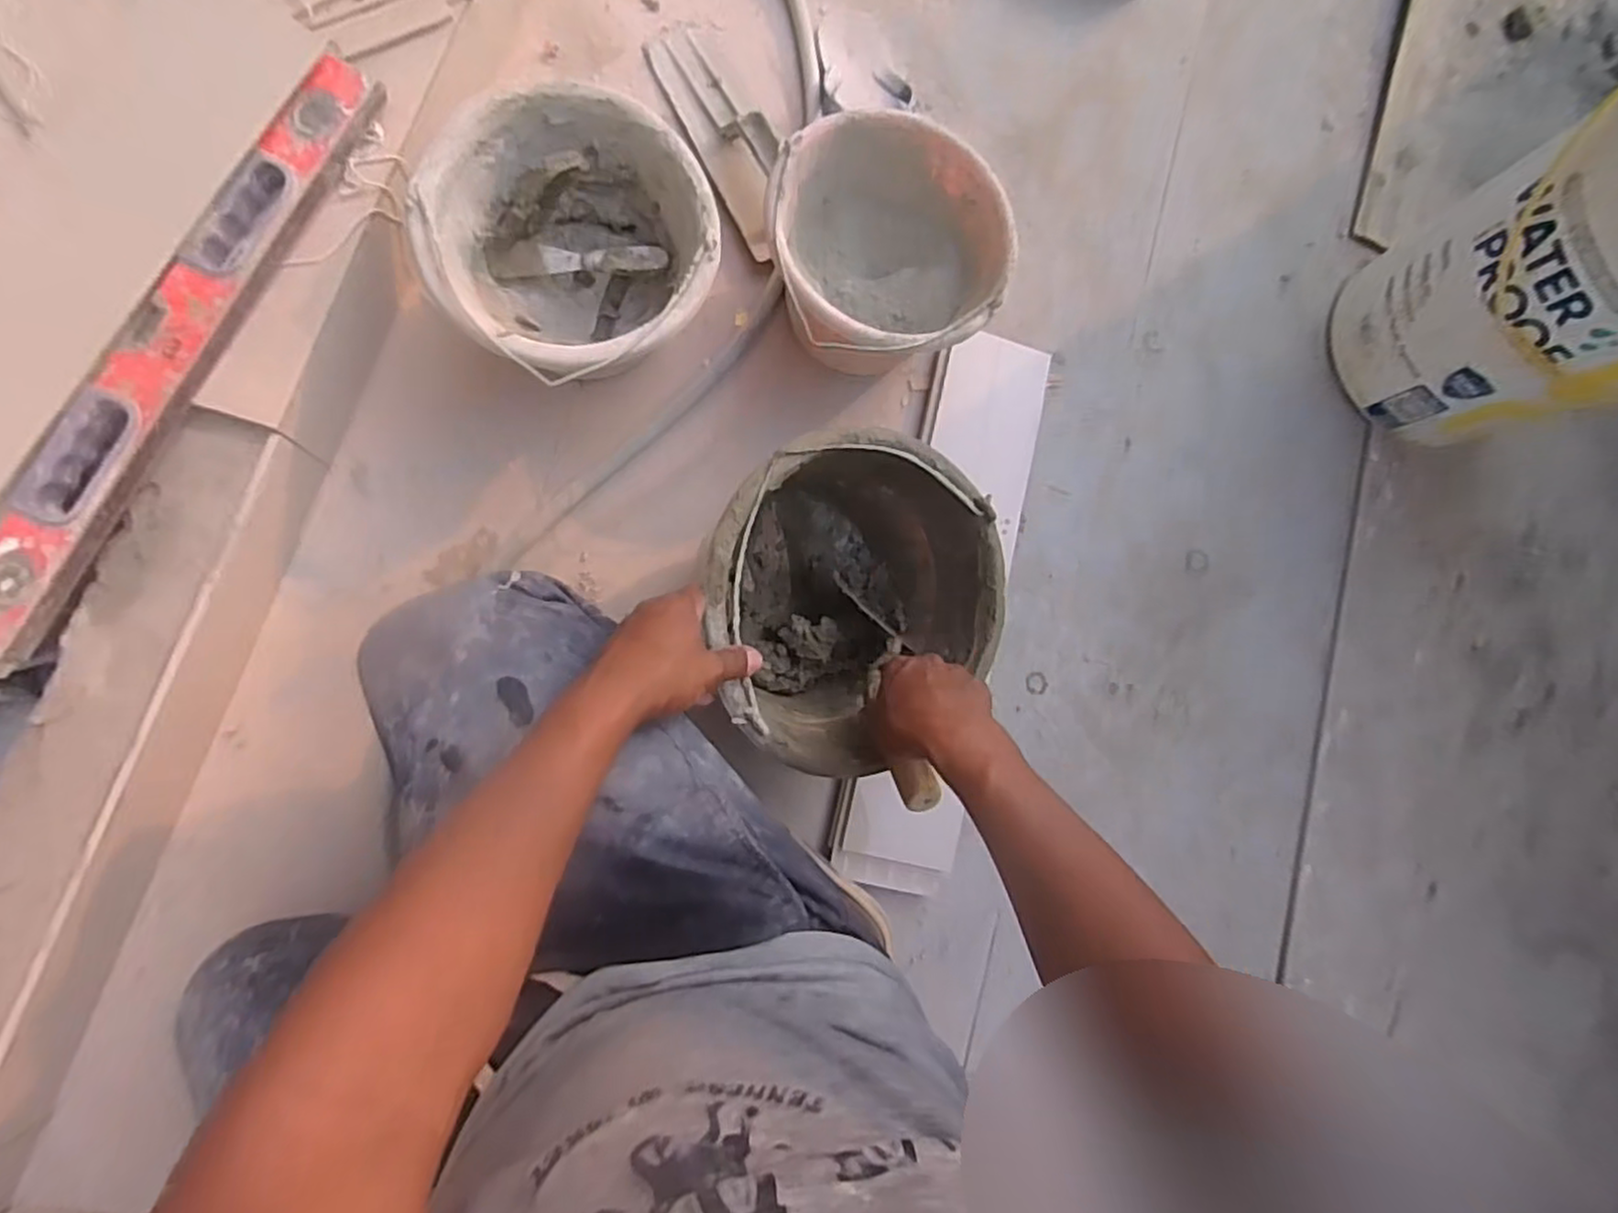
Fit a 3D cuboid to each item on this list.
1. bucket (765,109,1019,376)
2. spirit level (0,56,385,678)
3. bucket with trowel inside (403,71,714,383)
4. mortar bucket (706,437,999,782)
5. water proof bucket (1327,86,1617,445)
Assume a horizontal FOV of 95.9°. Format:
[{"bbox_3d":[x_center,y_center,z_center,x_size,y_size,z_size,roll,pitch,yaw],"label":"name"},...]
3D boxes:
[{"bbox_3d":[0.075,-0.353,0.762,0.231,0.164,0.231,1,83,-9],"label":"bucket"},{"bbox_3d":[-0.532,-0.216,0.605,0.067,0.033,0.566,26,82,-4],"label":"spirit level"},{"bbox_3d":[-0.214,-0.321,0.705,0.239,0.178,0.253,1,83,-9],"label":"bucket with trowel inside"},{"bbox_3d":[0.009,-0.016,0.668,0.264,0.204,0.268,-5,103,-25],"label":"mortar bucket"},{"bbox_3d":[0.821,-0.349,0.774,0.270,0.384,0.290,1,83,-9],"label":"water proof bucket"}]

